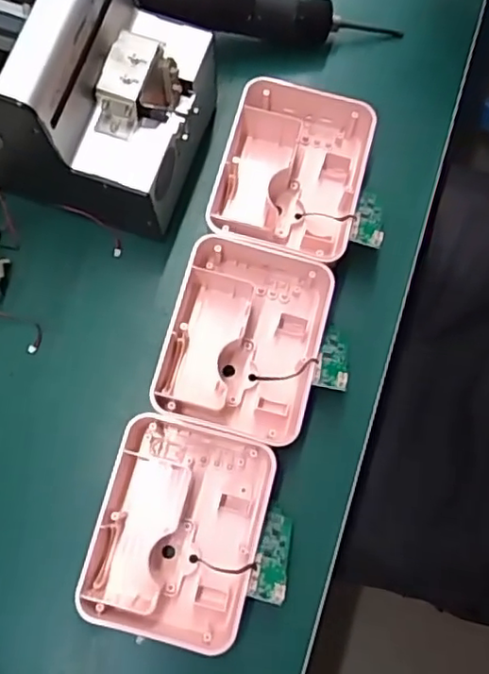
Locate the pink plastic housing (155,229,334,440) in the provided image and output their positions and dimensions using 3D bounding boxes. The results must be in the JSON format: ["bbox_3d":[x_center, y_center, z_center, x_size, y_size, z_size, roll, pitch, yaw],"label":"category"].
[{"bbox_3d":[-0.001,0.001,0.416,0.103,0.041,0.127,15,79,5],"label":"pink plastic housing"}]

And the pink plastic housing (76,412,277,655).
[{"bbox_3d":[-0.041,0.122,0.390,0.100,0.038,0.127,12,79,5],"label":"pink plastic housing"}]

